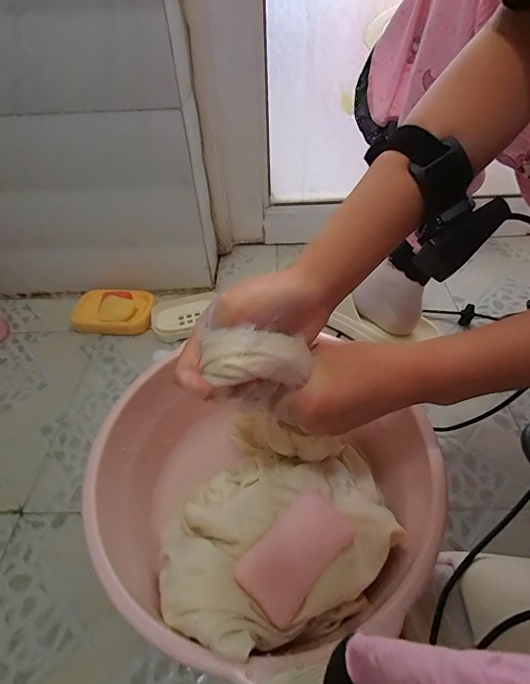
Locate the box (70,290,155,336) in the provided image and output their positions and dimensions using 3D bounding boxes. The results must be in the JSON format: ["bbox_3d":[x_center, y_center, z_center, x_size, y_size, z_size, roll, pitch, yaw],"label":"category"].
[{"bbox_3d":[-0.258,-0.054,0.659,0.128,0.034,0.092,-4,47,1],"label":"box"}]

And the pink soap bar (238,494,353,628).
[{"bbox_3d":[0.025,0.161,0.300,0.051,0.014,0.094,33,57,30],"label":"pink soap bar"}]

